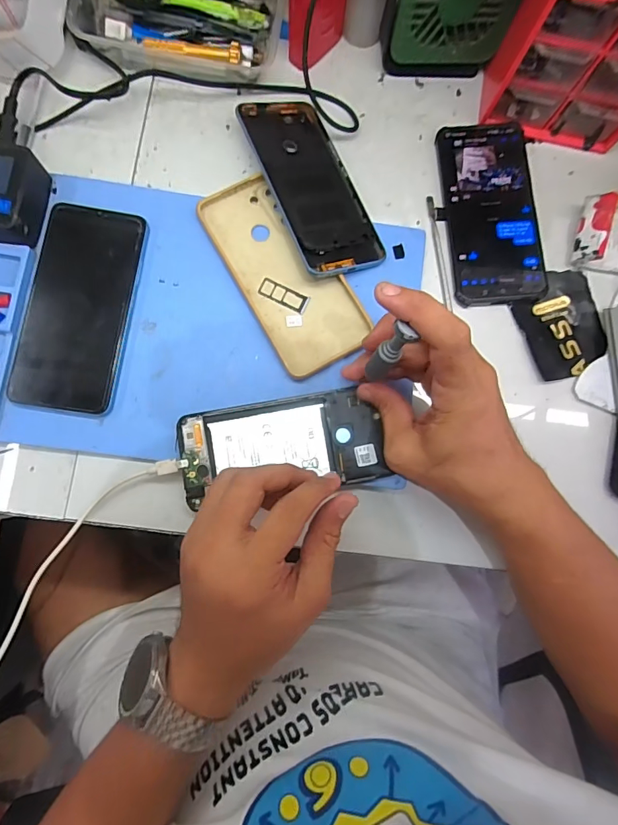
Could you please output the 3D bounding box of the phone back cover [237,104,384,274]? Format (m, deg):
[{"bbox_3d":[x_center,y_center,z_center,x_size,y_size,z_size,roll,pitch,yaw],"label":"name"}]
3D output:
[{"bbox_3d":[0.001,-0.192,0.372,0.075,0.007,0.169,-18,78,-24],"label":"phone back cover"}]

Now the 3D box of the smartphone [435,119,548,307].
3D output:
[{"bbox_3d":[0.159,-0.177,0.392,0.081,0.012,0.167,-2,82,-4],"label":"smartphone"}]

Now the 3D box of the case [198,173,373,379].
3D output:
[{"bbox_3d":[-0.019,-0.114,0.364,0.080,0.010,0.168,-28,84,-7],"label":"case"}]

